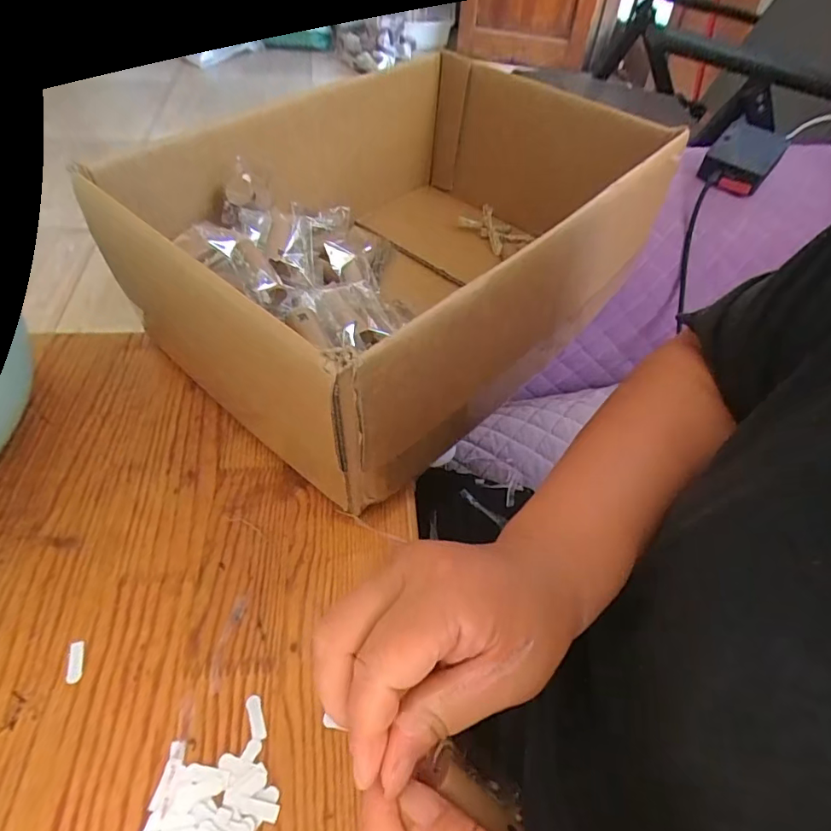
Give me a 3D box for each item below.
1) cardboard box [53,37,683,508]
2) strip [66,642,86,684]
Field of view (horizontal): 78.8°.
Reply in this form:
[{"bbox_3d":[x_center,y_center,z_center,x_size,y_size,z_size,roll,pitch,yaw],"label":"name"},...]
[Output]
[{"bbox_3d":[0.010,-0.166,0.443,0.291,0.152,0.465,34,57,22],"label":"cardboard box"},{"bbox_3d":[-0.195,0.141,0.290,0.008,0.004,0.022,-13,53,-11],"label":"strip"}]

